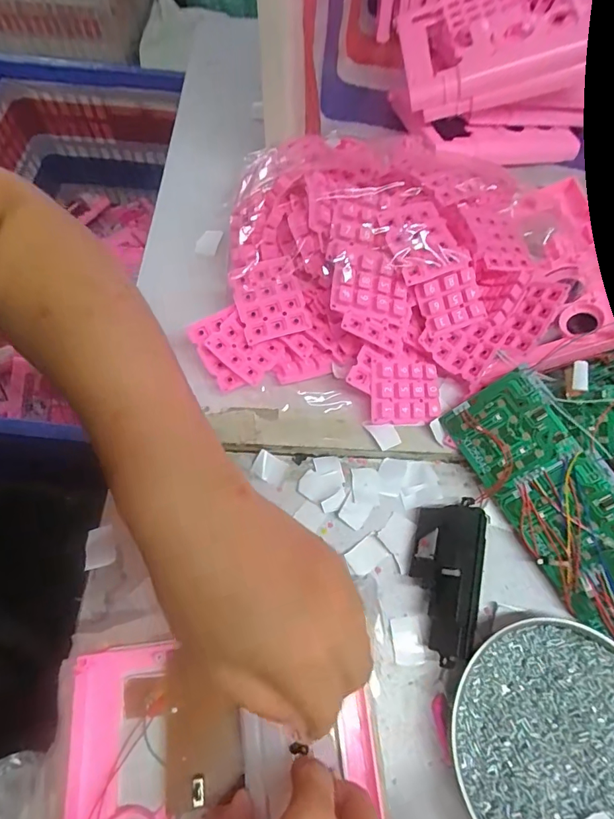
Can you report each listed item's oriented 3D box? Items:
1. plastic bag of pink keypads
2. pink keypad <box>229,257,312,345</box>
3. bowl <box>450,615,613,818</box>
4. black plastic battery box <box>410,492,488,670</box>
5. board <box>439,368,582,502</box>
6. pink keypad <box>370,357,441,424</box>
[{"bbox_3d":[0.062,-0.105,0.370,0.266,0.094,0.221,10,66,1],"label":"plastic bag of pink keypads"},{"bbox_3d":[-0.028,-0.083,0.349,0.050,0.006,0.057,-16,89,-4],"label":"pink keypad"},{"bbox_3d":[0.154,0.204,0.279,0.126,0.026,0.132,1,66,-2],"label":"bowl"},{"bbox_3d":[0.095,0.113,0.313,0.046,0.019,0.101,1,72,24],"label":"black plastic battery box"},{"bbox_3d":[0.144,0.018,0.335,0.069,0.005,0.069,-36,76,19],"label":"board"},{"bbox_3d":[0.076,-0.014,0.350,0.057,0.009,0.047,0,86,-19],"label":"pink keypad"}]

